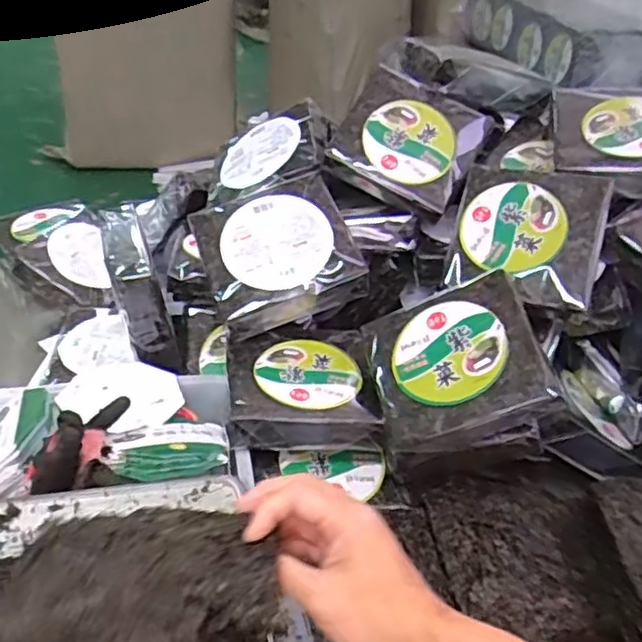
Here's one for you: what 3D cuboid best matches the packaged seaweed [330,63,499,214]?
[{"bbox_3d":[0.137,-0.283,1.015,0.199,0.044,0.199,32,70,5],"label":"packaged seaweed"}]

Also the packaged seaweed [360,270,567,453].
[{"bbox_3d":[0.165,0.055,0.829,0.205,0.077,0.198,-24,51,14],"label":"packaged seaweed"}]

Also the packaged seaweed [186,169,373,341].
[{"bbox_3d":[-0.063,-0.100,0.954,0.208,0.059,0.206,-22,65,-8],"label":"packaged seaweed"}]

